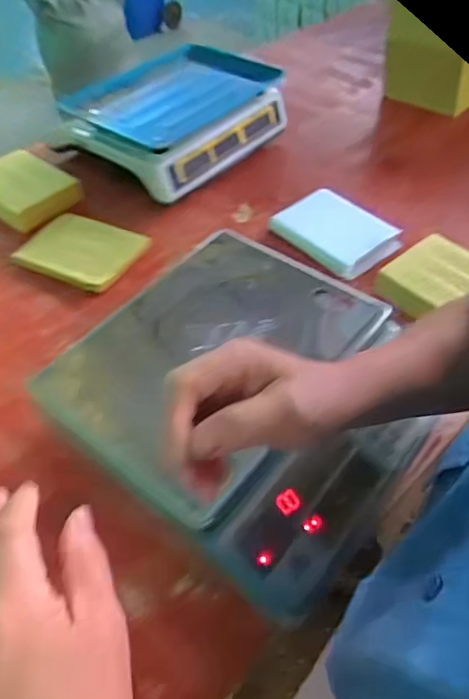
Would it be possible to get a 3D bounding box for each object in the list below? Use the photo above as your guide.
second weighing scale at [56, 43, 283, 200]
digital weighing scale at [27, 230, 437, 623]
[{"bbox_3d":[-0.099,-0.422,0.950,0.253,0.094,0.354,34,60,26],"label":"second weighing scale"},{"bbox_3d":[0.013,0.038,0.535,0.324,0.094,0.308,31,59,25],"label":"digital weighing scale"}]

